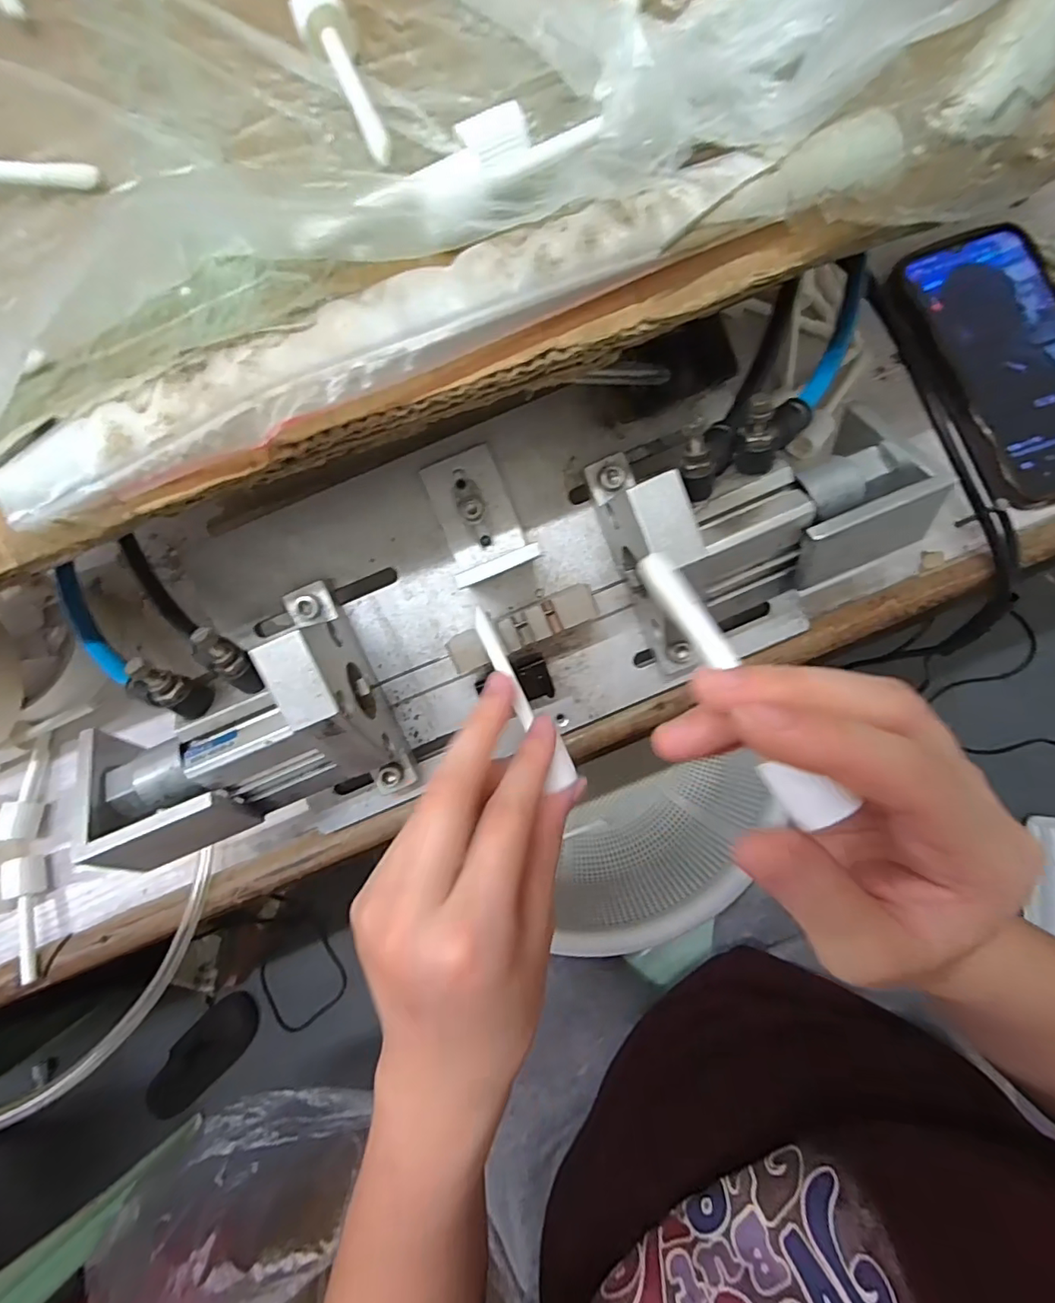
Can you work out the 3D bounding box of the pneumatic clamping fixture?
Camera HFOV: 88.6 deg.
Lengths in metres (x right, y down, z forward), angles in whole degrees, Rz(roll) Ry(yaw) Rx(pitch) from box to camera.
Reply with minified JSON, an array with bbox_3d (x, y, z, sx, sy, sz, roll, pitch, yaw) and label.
[{"bbox_3d":[-0.017,-0.024,0.261,0.382,0.108,0.141,-23,80,1],"label":"pneumatic clamping fixture"}]

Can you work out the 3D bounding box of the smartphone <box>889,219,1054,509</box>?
[{"bbox_3d":[0.278,-0.168,0.308,0.086,0.011,0.169,-16,80,2],"label":"smartphone"}]

